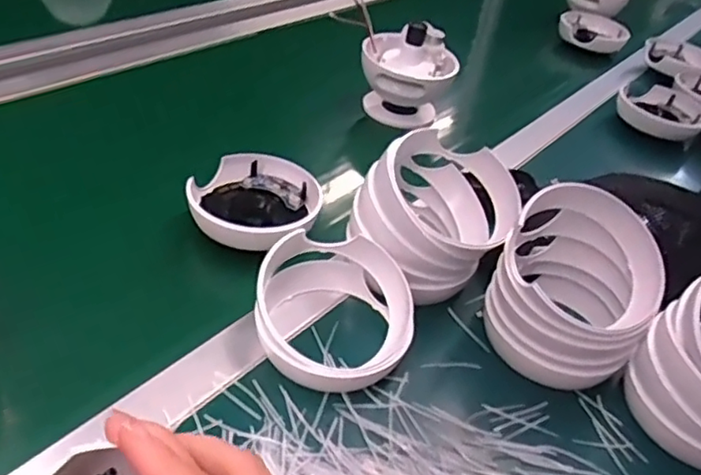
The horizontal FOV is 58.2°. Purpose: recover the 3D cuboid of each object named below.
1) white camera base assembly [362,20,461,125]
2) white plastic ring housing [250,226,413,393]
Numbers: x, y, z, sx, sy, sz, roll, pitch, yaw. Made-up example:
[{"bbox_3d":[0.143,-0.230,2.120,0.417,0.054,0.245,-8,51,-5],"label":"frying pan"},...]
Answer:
[{"bbox_3d":[0.069,-0.195,0.769,0.106,0.117,0.086,15,39,5],"label":"white camera base assembly"},{"bbox_3d":[-0.010,0.050,0.472,0.117,0.057,0.125,7,39,-6],"label":"white plastic ring housing"}]

